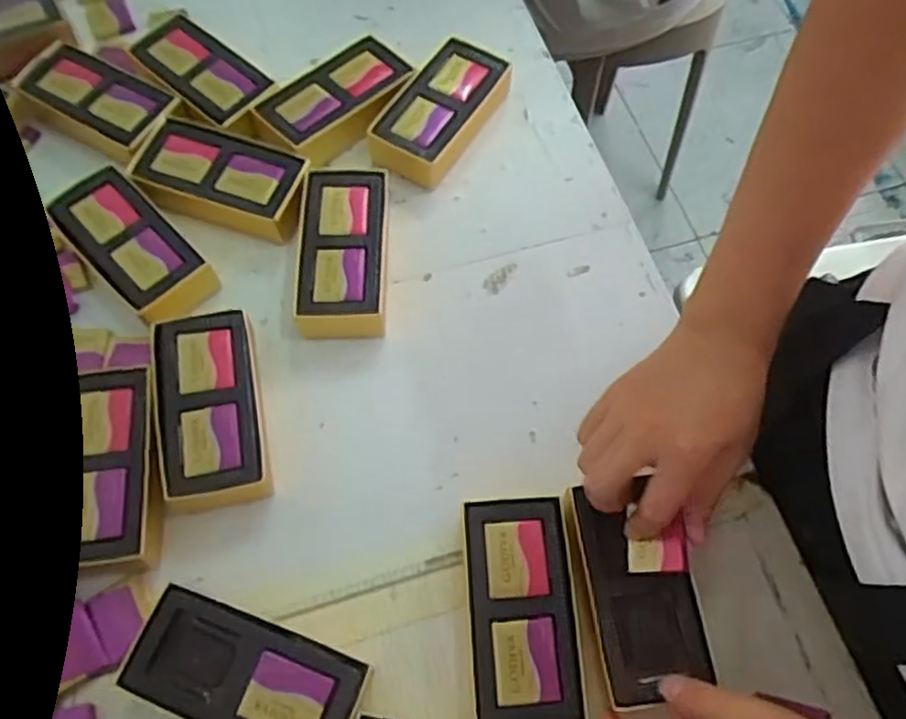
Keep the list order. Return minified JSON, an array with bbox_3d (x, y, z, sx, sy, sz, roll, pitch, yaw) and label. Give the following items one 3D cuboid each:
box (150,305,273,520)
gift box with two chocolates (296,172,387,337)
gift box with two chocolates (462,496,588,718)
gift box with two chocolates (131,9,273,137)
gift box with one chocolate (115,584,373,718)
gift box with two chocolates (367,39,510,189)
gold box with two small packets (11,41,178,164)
[{"bbox_3d":[-0.143,0.029,0.431,0.059,0.034,0.112,-12,65,-7],"label":"box"},{"bbox_3d":[-0.073,-0.073,0.482,0.055,0.032,0.114,0,64,-2],"label":"gift box with two chocolates"},{"bbox_3d":[0.035,0.135,0.386,0.055,0.032,0.112,-2,64,-3],"label":"gift box with two chocolates"},{"bbox_3d":[-0.182,-0.208,0.544,0.130,0.033,0.054,42,70,17],"label":"gift box with two chocolates"},{"bbox_3d":[-0.103,0.162,0.369,0.112,0.035,0.056,20,65,8],"label":"gift box with one chocolate"},{"bbox_3d":[-0.007,-0.182,0.533,0.062,0.034,0.110,31,67,12],"label":"gift box with two chocolates"},{"bbox_3d":[-0.262,-0.187,0.533,0.120,0.030,0.060,29,67,12],"label":"gold box with two small packets"}]

